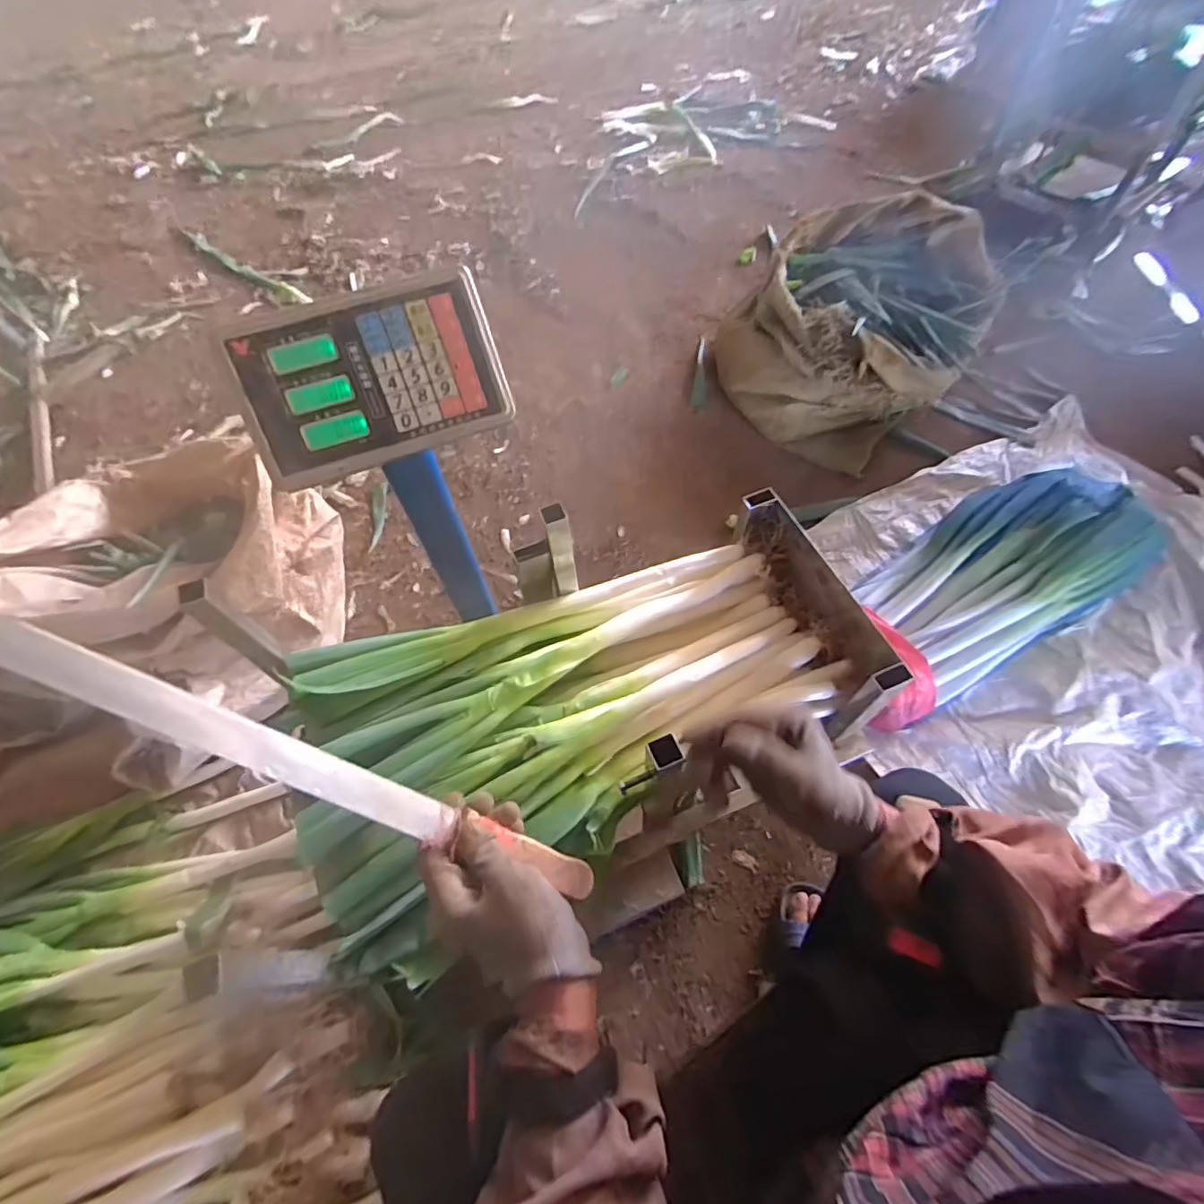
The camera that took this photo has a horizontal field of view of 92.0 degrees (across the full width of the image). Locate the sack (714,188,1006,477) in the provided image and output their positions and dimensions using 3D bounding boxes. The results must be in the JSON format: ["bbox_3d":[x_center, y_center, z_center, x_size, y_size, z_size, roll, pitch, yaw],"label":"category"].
[{"bbox_3d":[0.550,-0.616,1.300,0.511,0.282,0.522,39,68,21],"label":"sack"}]

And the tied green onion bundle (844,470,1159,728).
[{"bbox_3d":[0.697,-0.048,1.044,0.650,0.137,0.273,-27,62,-13],"label":"tied green onion bundle"}]

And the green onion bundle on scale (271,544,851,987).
[{"bbox_3d":[-0.028,0.107,0.646,0.587,0.114,0.304,-23,61,-12],"label":"green onion bundle on scale"}]

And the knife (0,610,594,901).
[{"bbox_3d":[-0.196,0.112,0.387,0.461,0.020,0.031,32,60,-20],"label":"knife"}]

